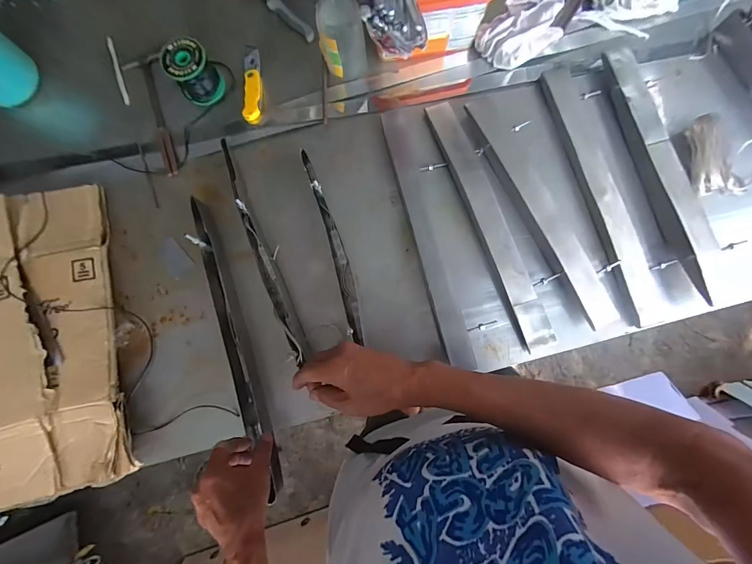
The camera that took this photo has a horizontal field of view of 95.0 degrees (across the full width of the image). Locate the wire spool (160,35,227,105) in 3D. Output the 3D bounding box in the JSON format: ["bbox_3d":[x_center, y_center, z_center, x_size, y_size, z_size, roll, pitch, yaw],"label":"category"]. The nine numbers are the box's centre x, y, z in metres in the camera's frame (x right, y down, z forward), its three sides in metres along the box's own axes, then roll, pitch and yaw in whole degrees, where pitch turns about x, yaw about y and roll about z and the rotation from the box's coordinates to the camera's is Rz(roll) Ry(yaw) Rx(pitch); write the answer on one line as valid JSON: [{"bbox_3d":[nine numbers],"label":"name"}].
[{"bbox_3d":[-0.297,-0.342,0.556,0.067,0.074,0.064,0,83,2],"label":"wire spool"}]

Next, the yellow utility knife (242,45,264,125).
[{"bbox_3d":[-0.206,-0.337,0.577,0.032,0.022,0.147,-3,83,2],"label":"yellow utility knife"}]

